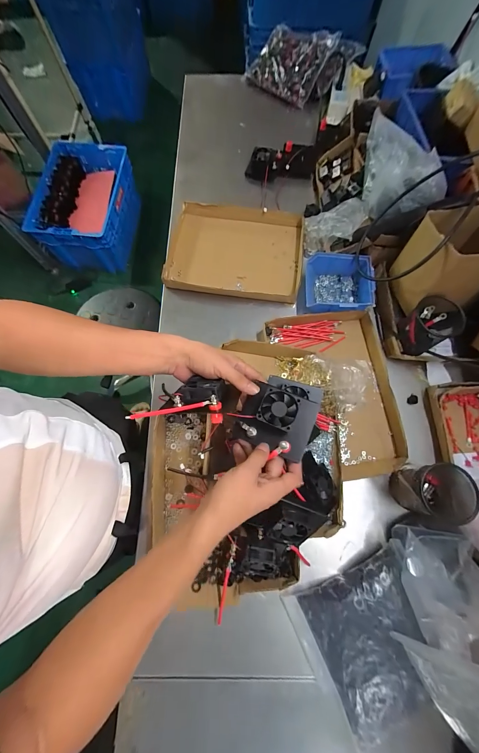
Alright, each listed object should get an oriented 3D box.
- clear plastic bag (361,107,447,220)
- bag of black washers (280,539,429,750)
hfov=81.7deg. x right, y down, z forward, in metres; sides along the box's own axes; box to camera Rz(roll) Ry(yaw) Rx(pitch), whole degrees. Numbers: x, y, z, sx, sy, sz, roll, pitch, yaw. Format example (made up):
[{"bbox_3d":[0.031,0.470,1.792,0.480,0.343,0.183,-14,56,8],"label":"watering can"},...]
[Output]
[{"bbox_3d":[0.331,-0.433,0.572,0.115,0.091,0.207,-5,73,-1],"label":"clear plastic bag"},{"bbox_3d":[0.204,0.408,0.426,0.200,0.055,0.198,-24,75,-7],"label":"bag of black washers"}]

